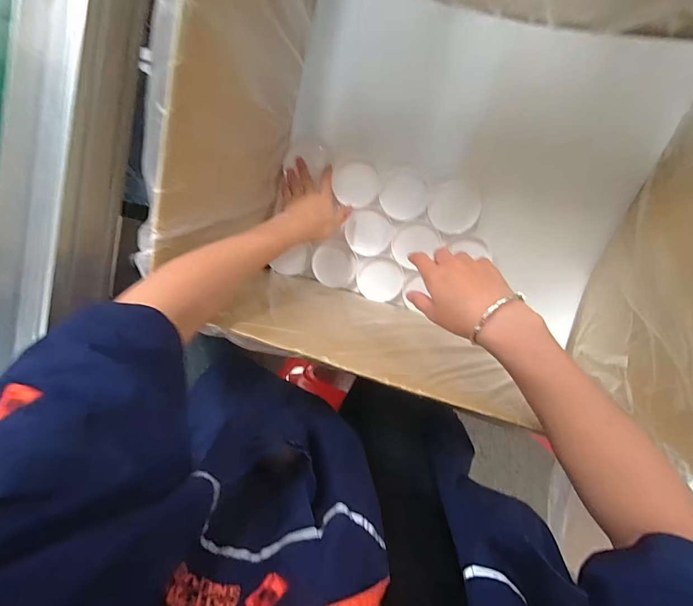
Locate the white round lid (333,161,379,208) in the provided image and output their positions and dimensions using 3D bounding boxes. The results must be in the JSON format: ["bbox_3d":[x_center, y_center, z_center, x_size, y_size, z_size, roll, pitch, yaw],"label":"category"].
[{"bbox_3d":[0.016,-0.190,0.566,0.070,0.007,0.071,4,94,7],"label":"white round lid"}]

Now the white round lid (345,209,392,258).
[{"bbox_3d":[0.035,-0.114,0.578,0.074,0.010,0.069,0,93,8],"label":"white round lid"}]

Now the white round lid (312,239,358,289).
[{"bbox_3d":[-0.019,-0.064,0.598,0.073,0.013,0.077,0,93,8],"label":"white round lid"}]

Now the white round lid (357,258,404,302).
[{"bbox_3d":[0.056,-0.038,0.590,0.073,0.011,0.070,2,93,8],"label":"white round lid"}]

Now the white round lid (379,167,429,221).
[{"bbox_3d":[0.089,-0.171,0.554,0.071,0.008,0.077,4,94,7],"label":"white round lid"}]

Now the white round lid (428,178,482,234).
[{"bbox_3d":[0.166,-0.147,0.545,0.075,0.017,0.078,-2,93,8],"label":"white round lid"}]

